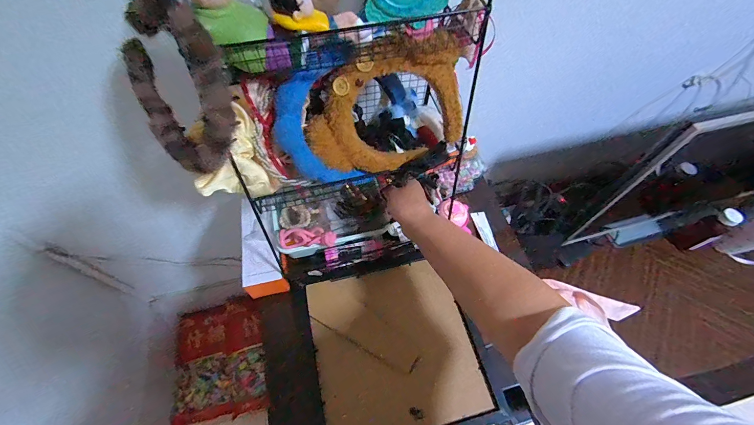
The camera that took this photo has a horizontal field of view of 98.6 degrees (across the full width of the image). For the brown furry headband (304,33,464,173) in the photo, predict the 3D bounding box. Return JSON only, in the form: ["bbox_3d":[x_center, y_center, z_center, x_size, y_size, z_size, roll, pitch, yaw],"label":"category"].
[{"bbox_3d":[0.010,-0.116,0.379,0.183,0.146,0.026,-13,35,-4],"label":"brown furry headband"}]

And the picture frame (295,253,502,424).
[{"bbox_3d":[0.022,0.211,0.508,0.252,0.031,0.264,-12,60,-8],"label":"picture frame"}]

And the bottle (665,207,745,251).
[{"bbox_3d":[0.826,0.041,0.813,0.061,0.158,0.064,-18,61,-11],"label":"bottle"}]

